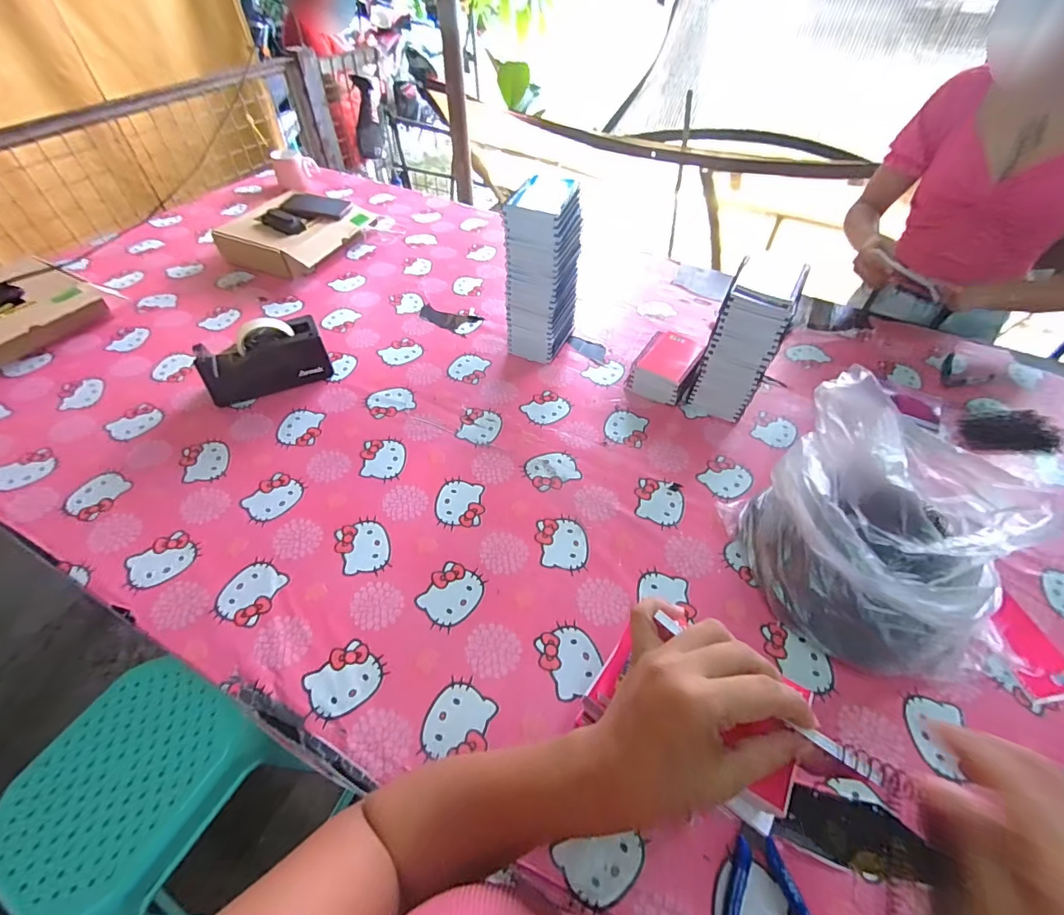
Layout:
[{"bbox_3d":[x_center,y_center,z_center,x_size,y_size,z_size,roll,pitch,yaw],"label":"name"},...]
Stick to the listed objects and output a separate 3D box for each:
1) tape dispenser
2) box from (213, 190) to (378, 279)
[{"bbox_3d":[-0.466,-0.170,0.807,0.200,0.111,0.075,-24,56,-19],"label":"tape dispenser"},{"bbox_3d":[-0.572,-0.544,1.116,0.274,0.089,0.282,19,54,13],"label":"box"}]

